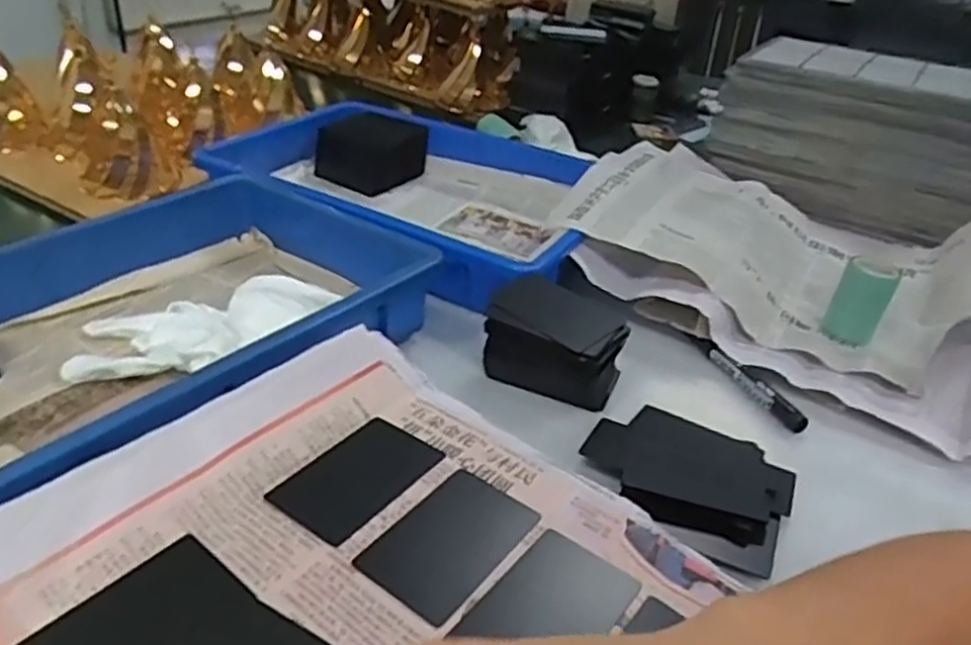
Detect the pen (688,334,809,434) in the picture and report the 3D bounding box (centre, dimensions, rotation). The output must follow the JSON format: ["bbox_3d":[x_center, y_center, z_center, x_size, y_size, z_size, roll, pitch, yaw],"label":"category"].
[{"bbox_3d":[0.190,0.043,0.548,0.012,0.016,0.113,-9,36,-25],"label":"pen"}]

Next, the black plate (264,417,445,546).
[{"bbox_3d":[-0.068,0.082,0.397,0.053,0.006,0.085,23,35,31],"label":"black plate"}]

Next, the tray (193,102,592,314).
[{"bbox_3d":[-0.076,-0.124,0.715,0.377,0.058,0.254,20,34,20],"label":"tray"}]

